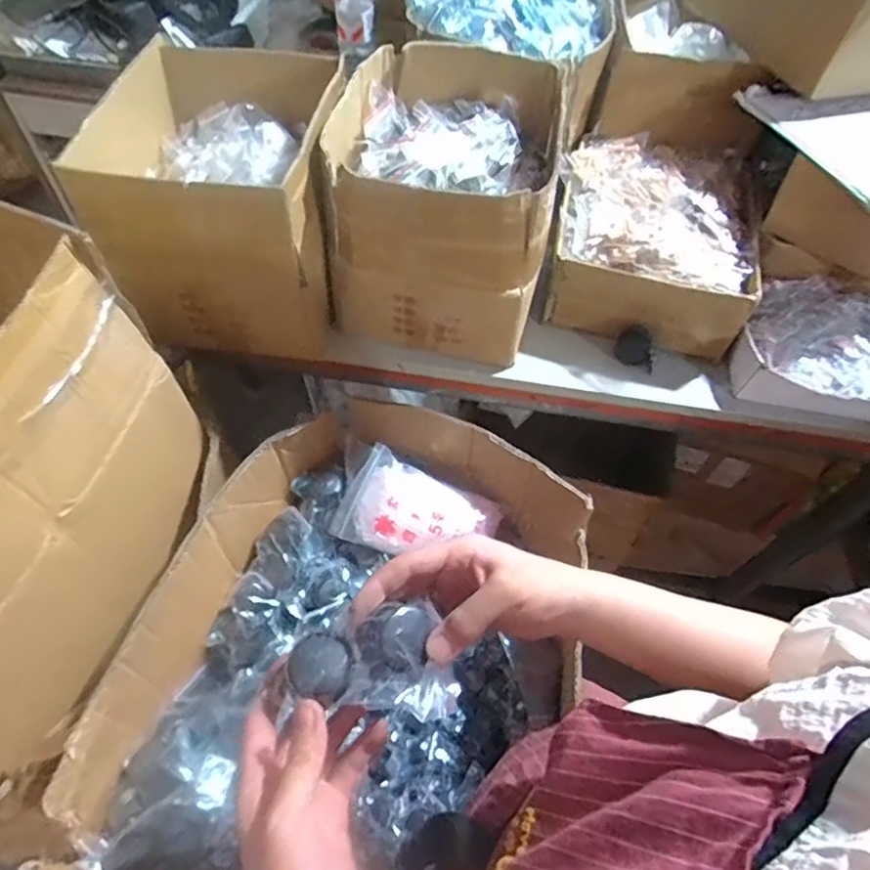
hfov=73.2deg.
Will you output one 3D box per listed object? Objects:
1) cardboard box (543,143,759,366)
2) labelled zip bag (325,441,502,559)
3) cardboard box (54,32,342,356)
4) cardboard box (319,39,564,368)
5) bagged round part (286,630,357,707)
[{"bbox_3d":[0.306,-0.279,0.835,0.262,0.124,0.309,14,57,6],"label":"cardboard box"},{"bbox_3d":[-0.022,0.107,0.789,0.210,0.044,0.129,21,74,6],"label":"labelled zip bag"},{"bbox_3d":[-0.256,-0.311,0.756,0.257,0.222,0.337,0,56,-4],"label":"cardboard box"},{"bbox_3d":[0.018,-0.328,0.781,0.273,0.220,0.365,11,56,4],"label":"cardboard box"},{"bbox_3d":[-0.077,0.157,0.398,0.043,0.017,0.043,5,68,-13],"label":"bagged round part"}]

